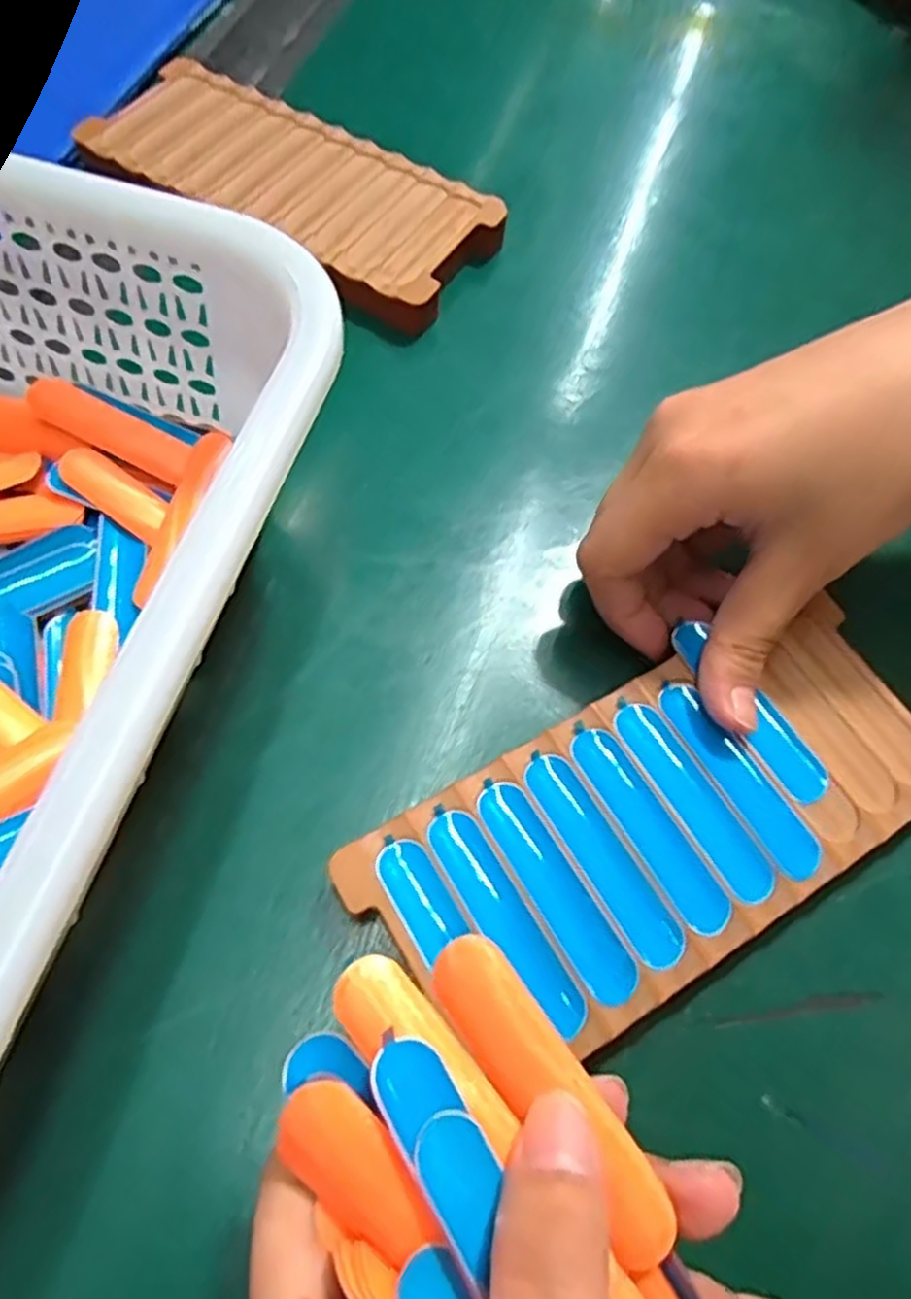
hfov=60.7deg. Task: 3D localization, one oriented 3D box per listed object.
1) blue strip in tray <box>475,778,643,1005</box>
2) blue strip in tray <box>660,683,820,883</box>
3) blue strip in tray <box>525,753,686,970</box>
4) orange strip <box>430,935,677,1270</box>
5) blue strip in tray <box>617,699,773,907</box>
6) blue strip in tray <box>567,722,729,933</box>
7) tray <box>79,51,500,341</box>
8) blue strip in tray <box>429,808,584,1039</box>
[{"bbox_3d":[0.027,0.063,0.206,0.014,0.004,0.062,-28,69,-15],"label":"blue strip in tray"},{"bbox_3d":[0.081,0.036,0.224,0.015,0.004,0.062,-28,69,-15],"label":"blue strip in tray"},{"bbox_3d":[0.040,0.055,0.210,0.014,0.004,0.062,-27,69,-15],"label":"blue strip in tray"},{"bbox_3d":[0.018,0.084,0.148,0.016,0.004,0.063,-38,75,-1],"label":"orange strip"},{"bbox_3d":[0.068,0.041,0.220,0.015,0.004,0.062,-27,69,-15],"label":"blue strip in tray"},{"bbox_3d":[0.054,0.048,0.215,0.015,0.004,0.062,-28,69,-15],"label":"blue strip in tray"},{"bbox_3d":[-0.070,-0.198,0.334,0.171,0.019,0.076,30,67,11],"label":"tray"},{"bbox_3d":[0.013,0.069,0.202,0.015,0.004,0.062,-29,69,-15],"label":"blue strip in tray"}]

